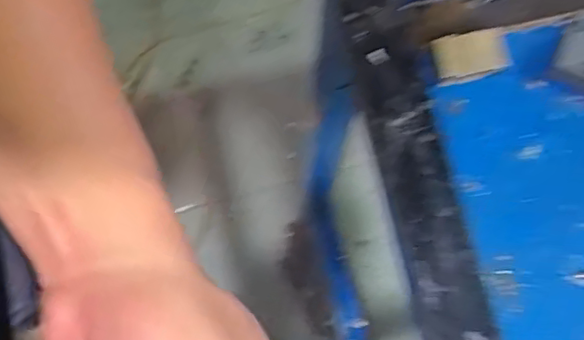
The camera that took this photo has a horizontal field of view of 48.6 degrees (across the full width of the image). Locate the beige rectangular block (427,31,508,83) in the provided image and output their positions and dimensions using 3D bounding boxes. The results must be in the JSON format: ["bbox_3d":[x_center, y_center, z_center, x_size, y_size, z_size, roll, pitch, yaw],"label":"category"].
[{"bbox_3d":[0.142,-0.091,0.513,0.057,0.016,0.031,-9,76,-2],"label":"beige rectangular block"}]

